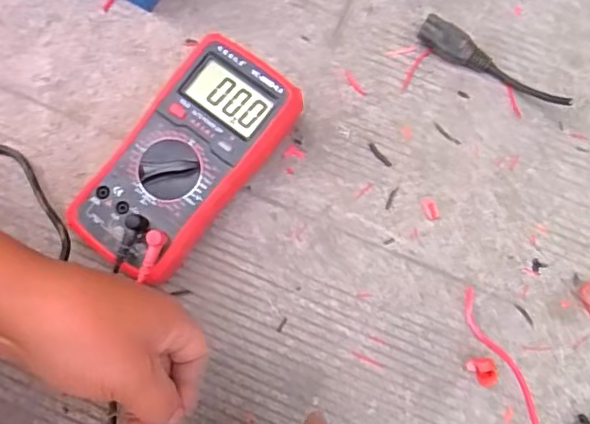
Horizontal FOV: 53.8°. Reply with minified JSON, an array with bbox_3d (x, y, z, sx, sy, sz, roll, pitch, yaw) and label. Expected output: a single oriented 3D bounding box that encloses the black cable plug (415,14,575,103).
[{"bbox_3d":[0.164,-0.121,0.490,0.133,0.024,0.022,38,78,9],"label":"black cable plug"}]

